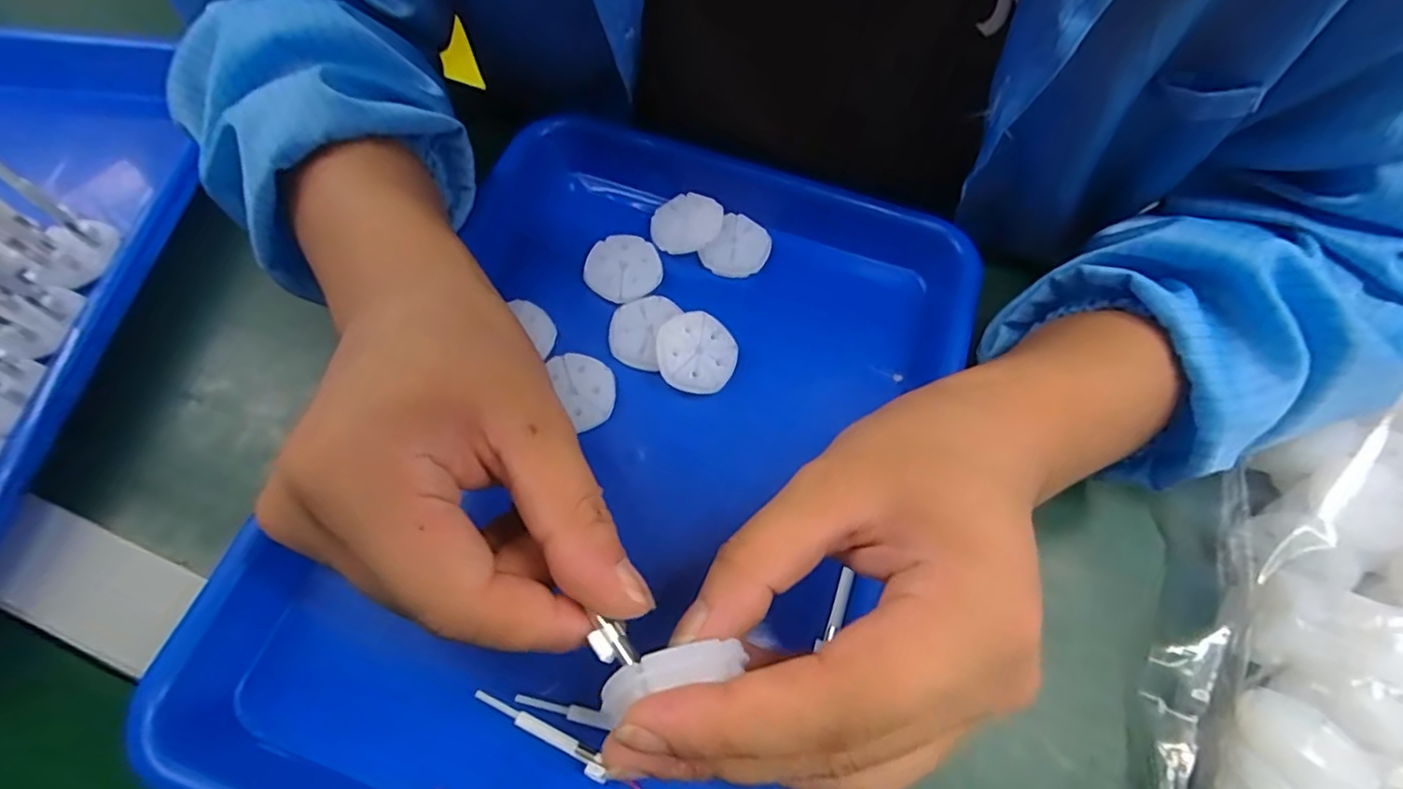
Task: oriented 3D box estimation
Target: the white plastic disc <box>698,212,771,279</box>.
[{"bbox_3d":[0.019,-0.077,0.325,0.030,0.006,0.036,33,70,8],"label":"white plastic disc"}]

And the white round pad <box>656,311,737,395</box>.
[{"bbox_3d":[-0.002,-0.019,0.292,0.037,0.004,0.038,3,76,-13],"label":"white round pad"}]

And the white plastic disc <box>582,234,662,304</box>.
[{"bbox_3d":[-0.040,-0.064,0.315,0.037,0.006,0.037,-19,66,-10],"label":"white plastic disc"}]

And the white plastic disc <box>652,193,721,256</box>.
[{"bbox_3d":[-0.008,-0.089,0.326,0.037,0.009,0.032,-21,66,-11],"label":"white plastic disc"}]

